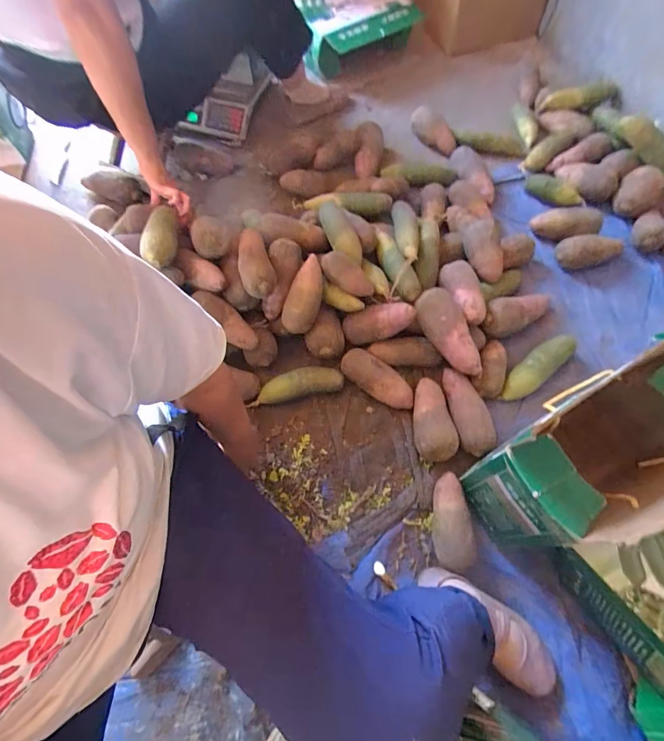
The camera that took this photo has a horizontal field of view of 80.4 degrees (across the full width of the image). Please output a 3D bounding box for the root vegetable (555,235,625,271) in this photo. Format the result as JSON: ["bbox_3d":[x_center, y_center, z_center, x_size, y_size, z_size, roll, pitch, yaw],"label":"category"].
[{"bbox_3d":[0.623,-0.292,0.958,0.140,0.065,0.079,-17,65,-7],"label":"root vegetable"}]

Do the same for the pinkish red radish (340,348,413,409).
[{"bbox_3d":[0.097,0.019,0.824,0.167,0.070,0.067,33,71,14],"label":"pinkish red radish"}]

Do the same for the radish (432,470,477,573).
[{"bbox_3d":[0.214,0.269,0.710,0.069,0.065,0.161,4,65,3],"label":"radish"}]

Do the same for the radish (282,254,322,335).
[{"bbox_3d":[-0.055,-0.152,0.798,0.058,0.057,0.160,18,97,9],"label":"radish"}]

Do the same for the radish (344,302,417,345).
[{"bbox_3d":[0.099,-0.102,0.828,0.159,0.061,0.061,-13,62,31],"label":"radish"}]

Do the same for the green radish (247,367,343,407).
[{"bbox_3d":[-0.073,0.031,0.836,0.197,0.051,0.051,-12,66,-5],"label":"green radish"}]

